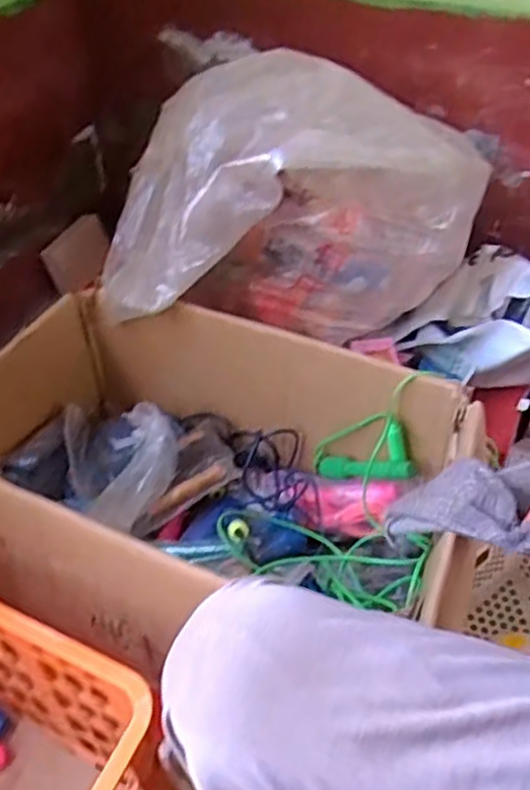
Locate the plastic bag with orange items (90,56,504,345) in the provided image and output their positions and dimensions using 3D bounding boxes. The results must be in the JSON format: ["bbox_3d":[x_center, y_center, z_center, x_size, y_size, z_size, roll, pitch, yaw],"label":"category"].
[{"bbox_3d":[0.030,-0.254,0.959,0.525,0.295,0.243,-13,46,-11],"label":"plastic bag with orange items"}]

